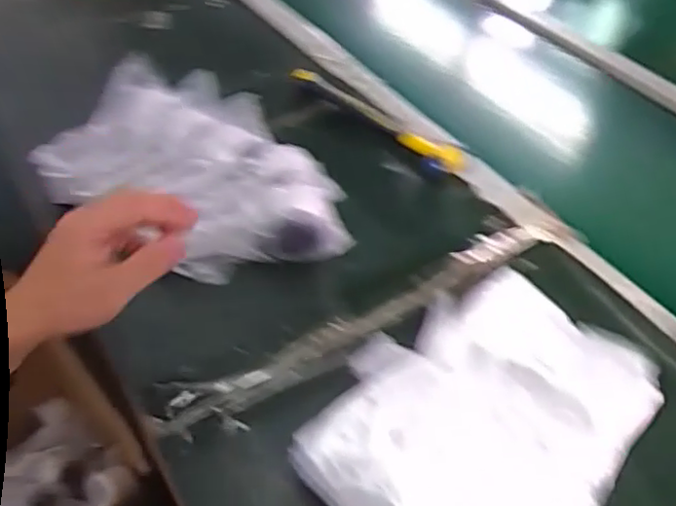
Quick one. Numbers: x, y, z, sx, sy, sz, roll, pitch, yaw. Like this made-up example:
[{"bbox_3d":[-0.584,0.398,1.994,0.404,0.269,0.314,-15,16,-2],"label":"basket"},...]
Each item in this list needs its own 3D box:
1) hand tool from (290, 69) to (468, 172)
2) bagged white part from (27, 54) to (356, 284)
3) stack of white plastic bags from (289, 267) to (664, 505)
[{"bbox_3d":[0.042,-0.159,0.766,0.249,0.026,0.033,34,53,26],"label":"hand tool"},{"bbox_3d":[-0.133,-0.078,0.634,0.296,0.078,0.180,21,49,18],"label":"bagged white part"},{"bbox_3d":[0.096,0.125,0.467,0.195,0.066,0.245,29,52,24],"label":"stack of white plastic bags"}]

